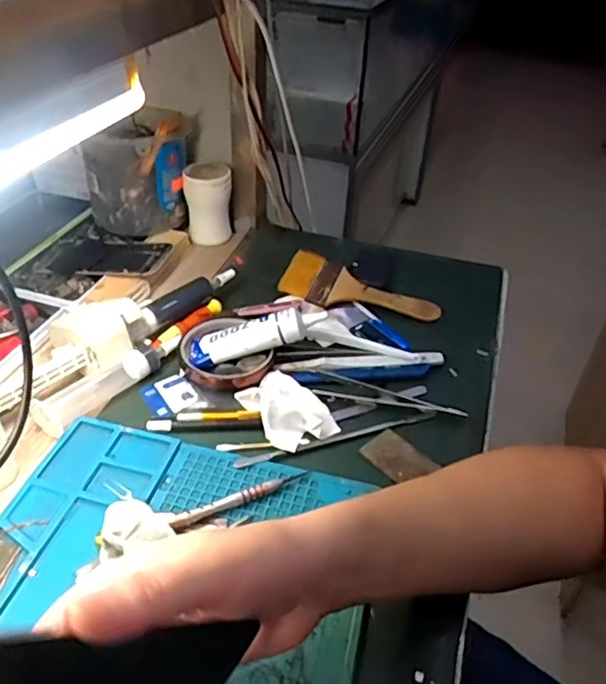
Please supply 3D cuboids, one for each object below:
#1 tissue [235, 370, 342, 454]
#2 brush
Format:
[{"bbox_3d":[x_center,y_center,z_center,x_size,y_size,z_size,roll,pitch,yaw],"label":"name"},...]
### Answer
[{"bbox_3d":[-0.014,0.049,0.489,0.056,0.021,0.080,-26,47,-31],"label":"tissue"},{"bbox_3d":[0.057,-0.052,0.614,0.161,0.024,0.056,20,42,20],"label":"brush"}]

